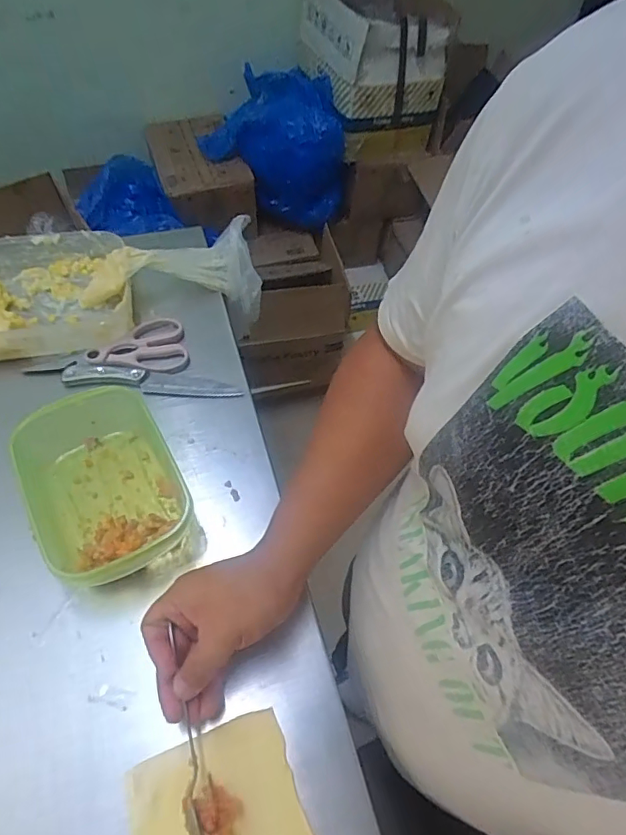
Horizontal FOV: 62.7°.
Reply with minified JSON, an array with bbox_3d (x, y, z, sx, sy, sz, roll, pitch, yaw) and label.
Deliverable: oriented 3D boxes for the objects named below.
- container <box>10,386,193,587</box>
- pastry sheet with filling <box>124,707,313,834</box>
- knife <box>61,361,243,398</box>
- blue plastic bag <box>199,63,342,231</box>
[{"bbox_3d":[-0.201,0.068,0.503,0.124,0.061,0.188,-26,62,-21],"label":"container"},{"bbox_3d":[-0.066,0.299,0.375,0.119,0.030,0.124,-16,59,-15],"label":"pastry sheet with filling"},{"bbox_3d":[-0.191,-0.043,0.608,0.204,0.009,0.030,8,56,0],"label":"knife"},{"bbox_3d":[-0.107,-0.780,1.518,0.413,0.350,0.241,9,56,1],"label":"blue plastic bag"}]

